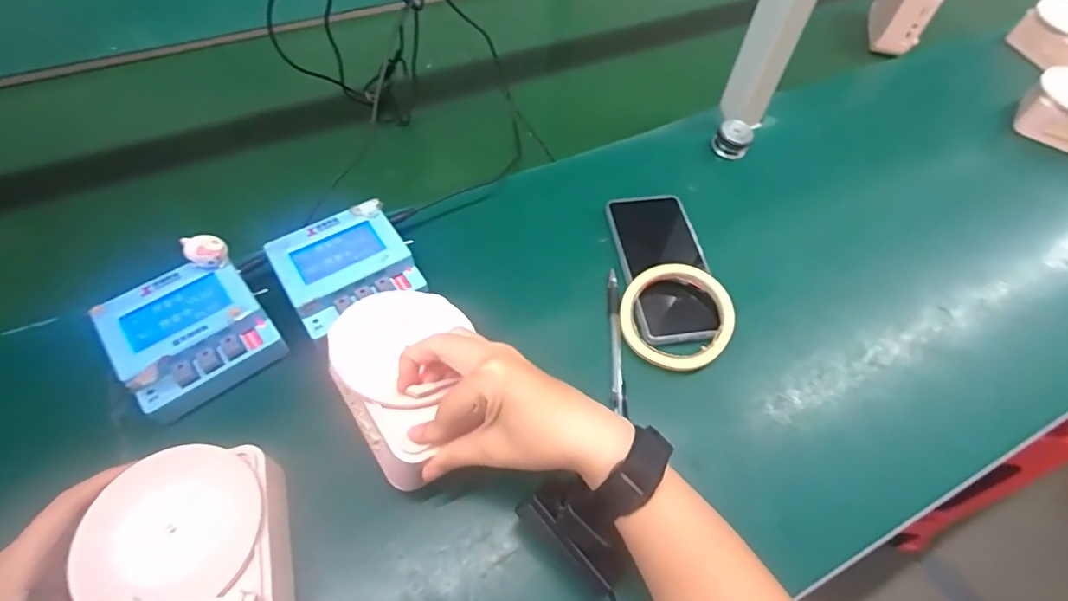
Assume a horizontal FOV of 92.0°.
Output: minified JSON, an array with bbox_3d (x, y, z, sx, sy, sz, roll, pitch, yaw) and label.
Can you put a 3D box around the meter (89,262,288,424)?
[{"bbox_3d":[-0.265,0.025,0.402,0.101,0.044,0.096,-34,63,-23],"label":"meter"}]

